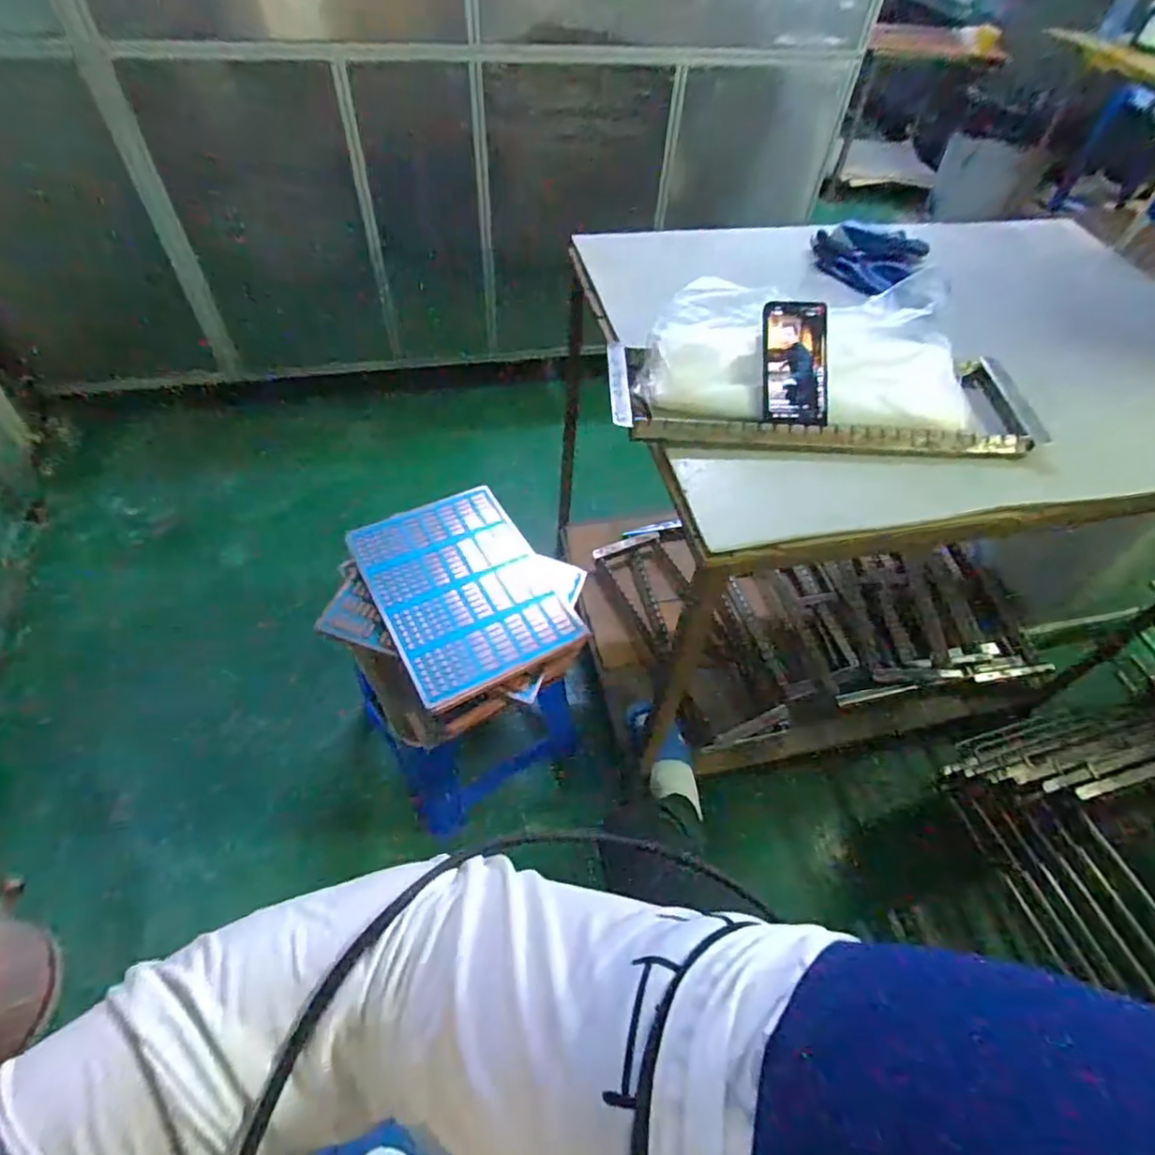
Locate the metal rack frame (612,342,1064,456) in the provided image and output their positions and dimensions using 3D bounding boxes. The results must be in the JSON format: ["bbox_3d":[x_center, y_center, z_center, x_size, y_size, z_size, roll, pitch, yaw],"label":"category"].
[{"bbox_3d":[0.320,-0.233,0.816,0.562,0.039,0.201,1,53,-4],"label":"metal rack frame"}]

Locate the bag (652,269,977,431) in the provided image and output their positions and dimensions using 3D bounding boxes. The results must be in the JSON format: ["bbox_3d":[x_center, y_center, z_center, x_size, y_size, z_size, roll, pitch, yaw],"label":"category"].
[{"bbox_3d":[0.295,-0.301,0.837,0.401,0.118,0.230,2,53,-3],"label":"bag"}]

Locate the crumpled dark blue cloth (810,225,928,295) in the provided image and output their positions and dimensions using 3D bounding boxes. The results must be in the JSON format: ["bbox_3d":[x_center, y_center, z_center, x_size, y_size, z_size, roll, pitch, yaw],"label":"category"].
[{"bbox_3d":[0.523,-0.586,1.110,0.170,0.062,0.155,38,59,22],"label":"crumpled dark blue cloth"}]

